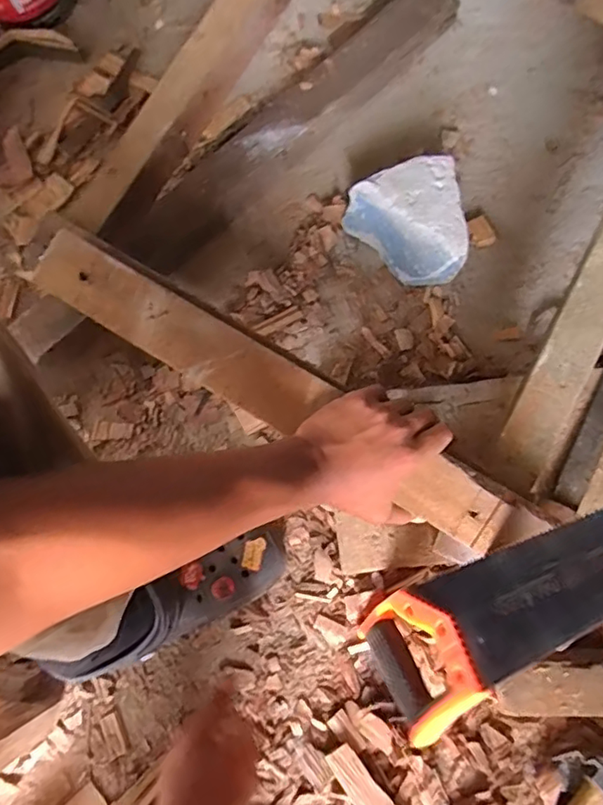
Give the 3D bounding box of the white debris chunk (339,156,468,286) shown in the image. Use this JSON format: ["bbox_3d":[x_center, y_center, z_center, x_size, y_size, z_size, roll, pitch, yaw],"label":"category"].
[{"bbox_3d":[0.118,-0.202,0.648,0.125,0.075,0.123,-5,76,0],"label":"white debris chunk"}]

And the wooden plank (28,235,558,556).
[{"bbox_3d":[-0.022,-0.014,0.485,0.483,0.029,0.064,32,78,7],"label":"wooden plank"}]

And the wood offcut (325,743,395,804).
[{"bbox_3d":[0.067,0.384,0.538,0.035,0.018,0.107,-34,77,-7],"label":"wood offcut"}]

